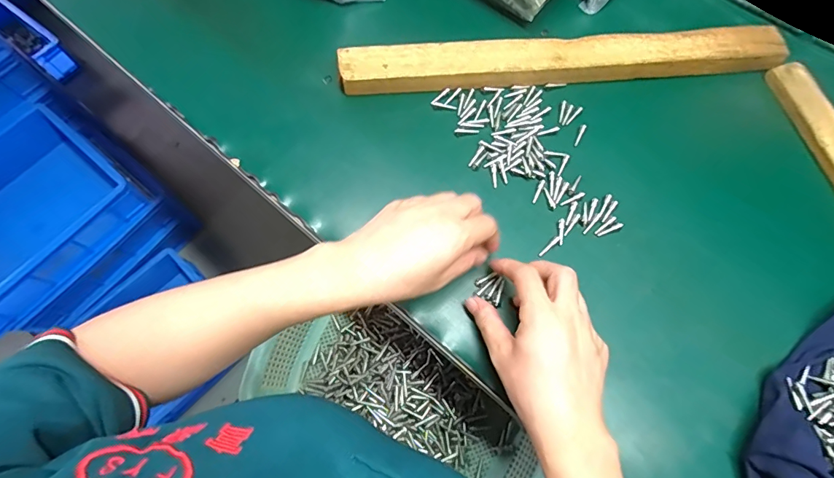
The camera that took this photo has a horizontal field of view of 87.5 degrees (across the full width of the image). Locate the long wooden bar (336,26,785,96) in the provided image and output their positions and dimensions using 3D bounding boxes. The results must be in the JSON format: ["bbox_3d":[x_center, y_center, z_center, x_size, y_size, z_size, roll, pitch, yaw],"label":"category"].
[{"bbox_3d":[0.147,-0.184,0.438,0.441,0.021,0.048,-3,72,-2],"label":"long wooden bar"}]

